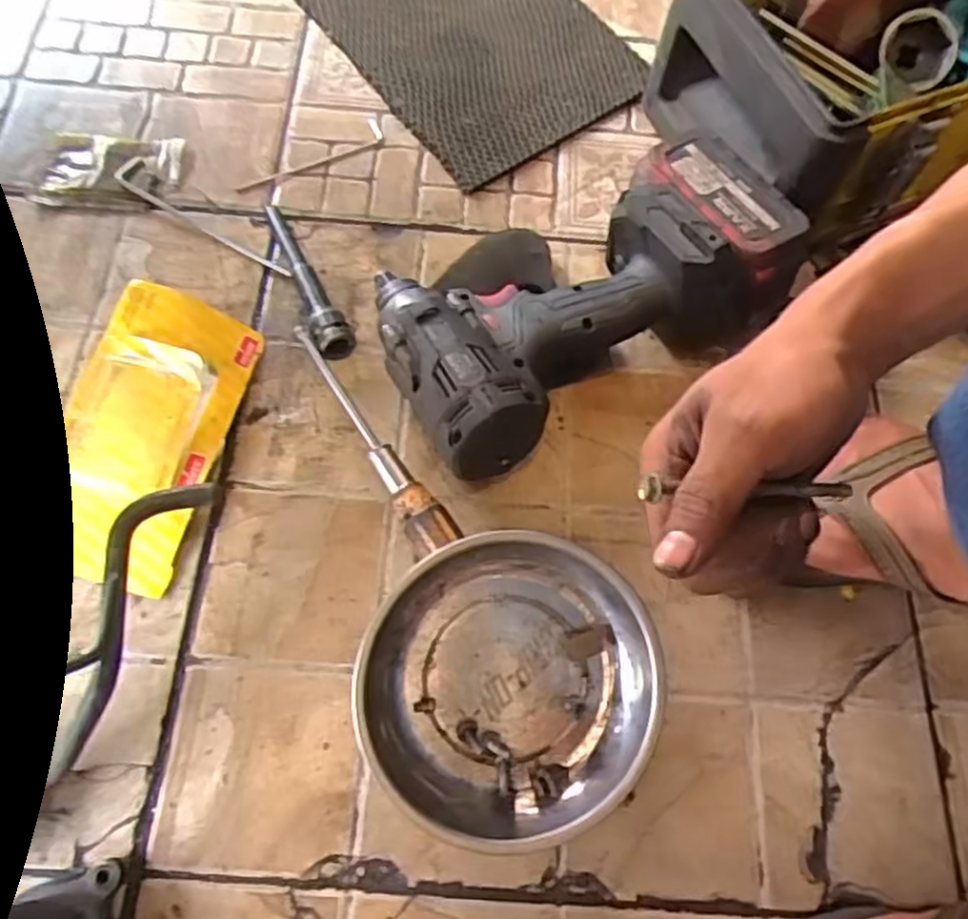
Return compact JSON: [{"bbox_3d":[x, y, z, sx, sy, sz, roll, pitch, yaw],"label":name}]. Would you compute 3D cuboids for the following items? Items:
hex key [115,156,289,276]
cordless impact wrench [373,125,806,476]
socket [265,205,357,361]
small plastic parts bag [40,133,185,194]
[{"bbox_3d":[-0.195,-0.164,0.525,0.147,0.007,0.023,35,69,12],"label":"hex key"},{"bbox_3d":[0.055,-0.102,0.469,0.249,0.085,0.147,-29,72,-16],"label":"cordless impact wrench"},{"bbox_3d":[-0.116,-0.122,0.502,0.023,0.025,0.130,-20,69,-11],"label":"socket"},{"bbox_3d":[-0.259,-0.209,0.539,0.088,0.010,0.049,-3,67,-5],"label":"small plastic parts bag"}]

